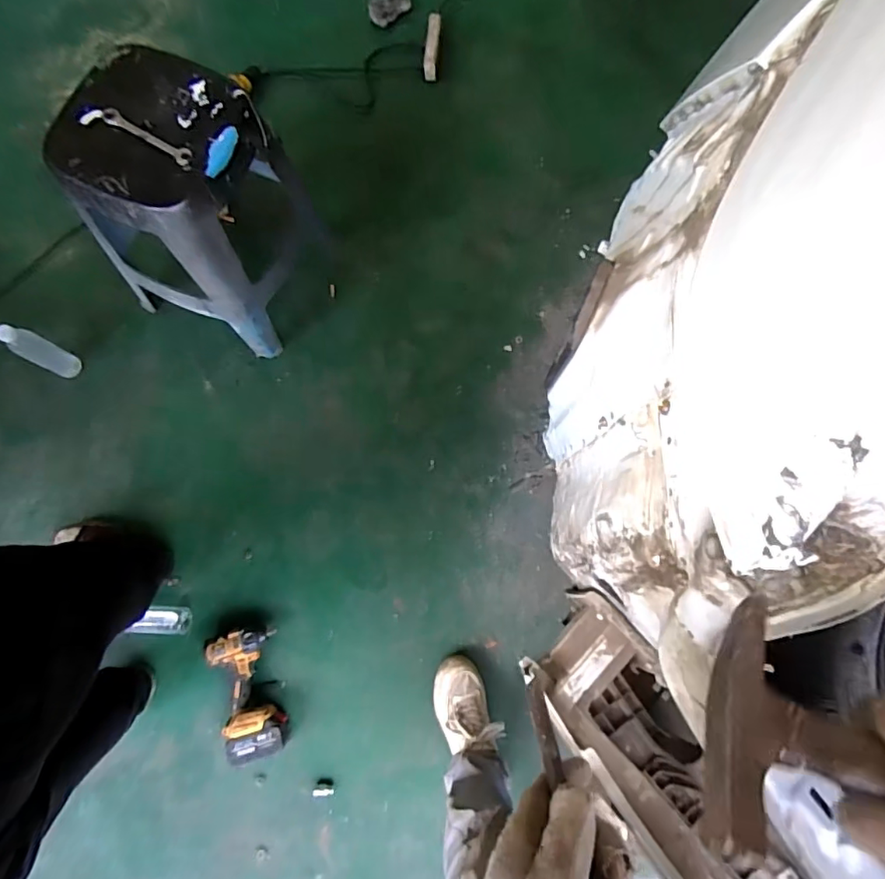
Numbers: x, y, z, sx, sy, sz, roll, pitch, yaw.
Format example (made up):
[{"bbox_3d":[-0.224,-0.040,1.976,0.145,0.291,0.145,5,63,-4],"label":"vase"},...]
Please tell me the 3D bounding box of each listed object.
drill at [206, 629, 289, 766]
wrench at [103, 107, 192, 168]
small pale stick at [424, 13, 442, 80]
[{"bbox_3d":[-0.392,0.512,1.095,0.131,0.069,0.247,-12,77,-3],"label":"drill"},{"bbox_3d":[-0.481,-0.493,0.882,0.175,0.006,0.029,32,80,7],"label":"wrench"},{"bbox_3d":[-0.028,-1.084,1.487,0.038,0.056,0.200,5,77,1],"label":"small pale stick"}]

